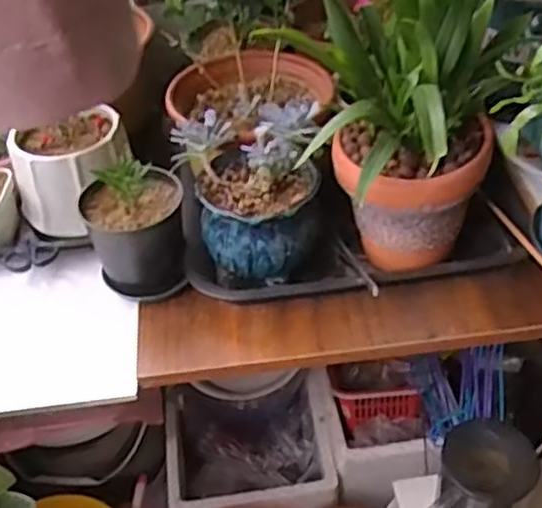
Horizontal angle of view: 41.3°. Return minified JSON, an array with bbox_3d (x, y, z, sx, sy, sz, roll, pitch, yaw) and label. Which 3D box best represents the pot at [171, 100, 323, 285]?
[{"bbox_3d":[-0.018,-0.055,0.727,0.141,0.169,0.127,-6,42,-1],"label":"pot"}]

